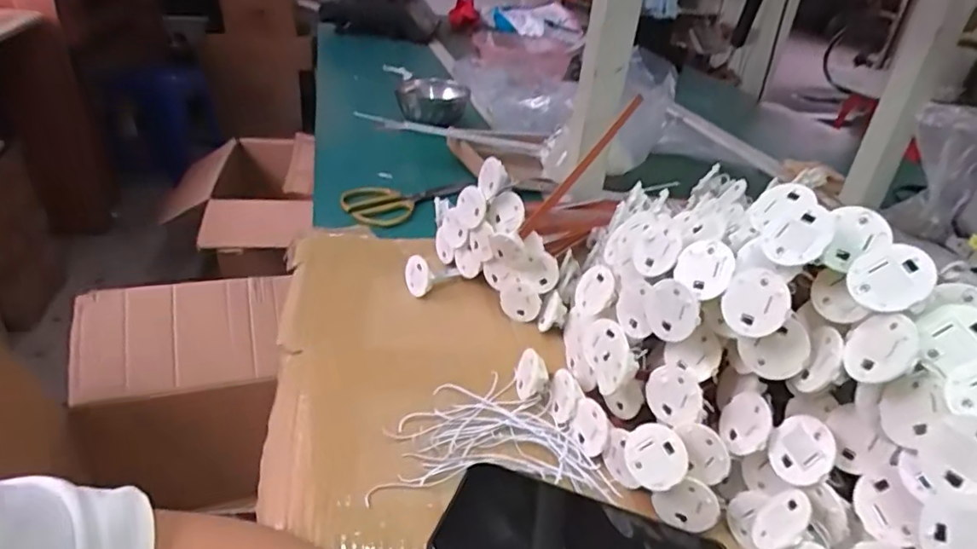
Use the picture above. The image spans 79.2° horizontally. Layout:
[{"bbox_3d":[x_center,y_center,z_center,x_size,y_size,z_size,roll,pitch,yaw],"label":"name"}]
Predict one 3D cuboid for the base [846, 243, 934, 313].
[{"bbox_3d":[0.213,0.001,0.313,0.036,0.005,0.040,25,80,52],"label":"base"}]

